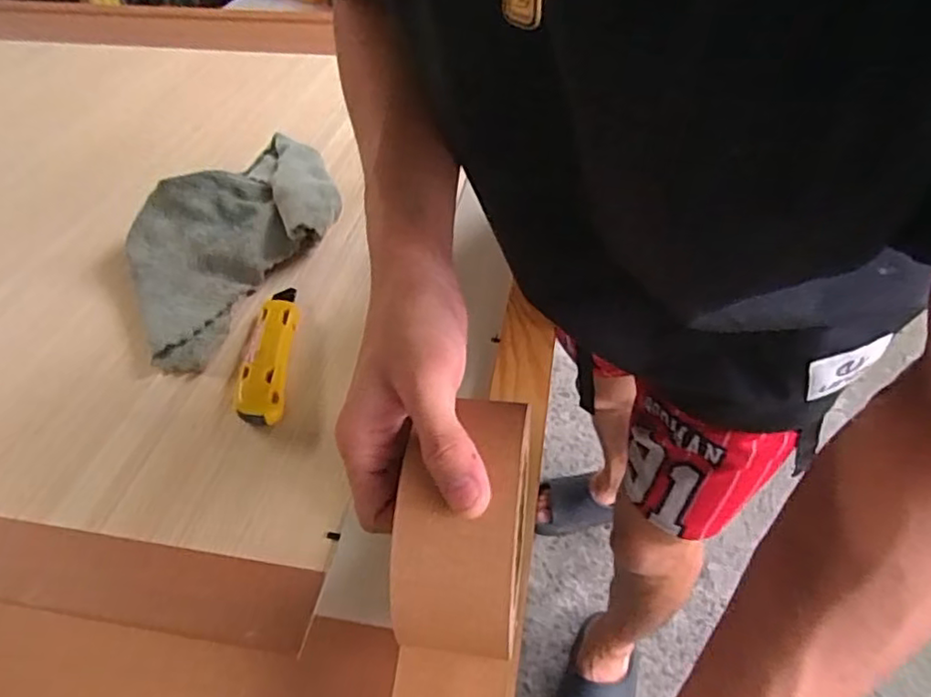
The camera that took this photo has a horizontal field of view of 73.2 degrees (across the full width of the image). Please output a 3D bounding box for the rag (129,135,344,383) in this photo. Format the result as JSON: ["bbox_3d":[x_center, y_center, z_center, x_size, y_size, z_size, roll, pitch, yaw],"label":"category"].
[{"bbox_3d":[-0.215,-0.110,0.578,0.165,0.052,0.287,19,48,22],"label":"rag"}]

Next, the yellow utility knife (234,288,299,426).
[{"bbox_3d":[-0.154,-0.002,0.484,0.039,0.018,0.146,-5,44,-1],"label":"yellow utility knife"}]

